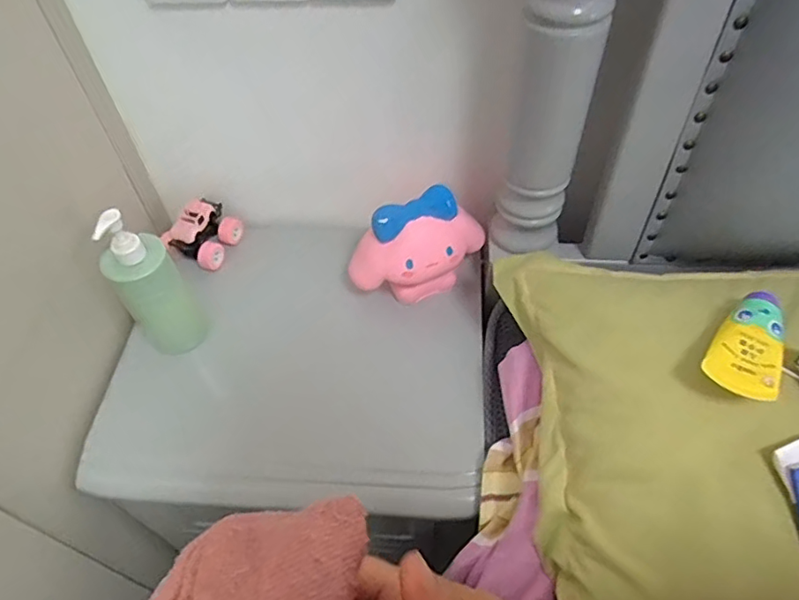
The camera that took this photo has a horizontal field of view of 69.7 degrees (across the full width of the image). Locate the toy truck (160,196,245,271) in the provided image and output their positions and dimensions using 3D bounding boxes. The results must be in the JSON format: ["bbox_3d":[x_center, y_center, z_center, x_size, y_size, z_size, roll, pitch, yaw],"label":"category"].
[{"bbox_3d":[-0.270,-0.096,0.785,0.073,0.059,0.091,17,56,14],"label":"toy truck"}]

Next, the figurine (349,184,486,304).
[{"bbox_3d":[0.026,-0.054,0.702,0.169,0.140,0.076,-20,55,-13],"label":"figurine"}]

